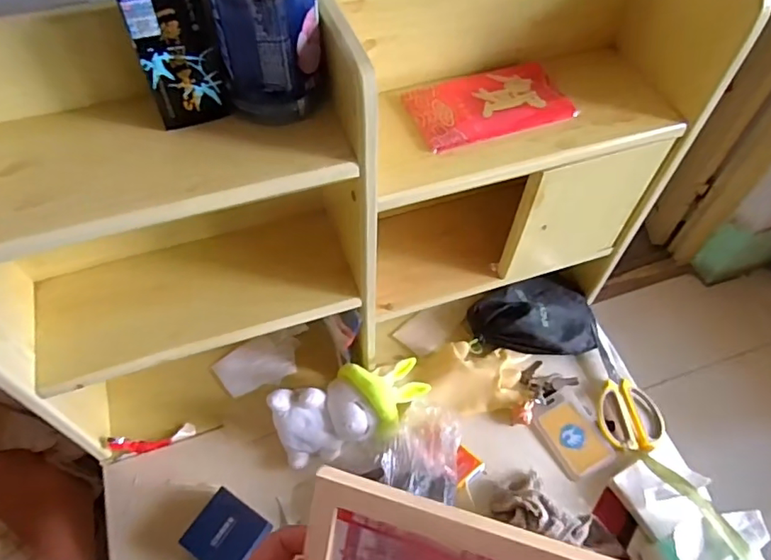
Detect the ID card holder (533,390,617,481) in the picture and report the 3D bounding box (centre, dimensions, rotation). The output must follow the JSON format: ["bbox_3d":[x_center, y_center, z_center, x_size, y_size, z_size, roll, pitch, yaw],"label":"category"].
[{"bbox_3d":[0.256,0.207,0.742,0.069,0.015,0.104,-22,59,-16],"label":"ID card holder"}]

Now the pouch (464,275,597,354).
[{"bbox_3d":[0.224,0.049,0.827,0.186,0.050,0.123,2,55,-1],"label":"pouch"}]

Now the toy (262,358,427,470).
[{"bbox_3d":[-0.039,0.169,0.713,0.203,0.095,0.095,-16,58,-13],"label":"toy"}]

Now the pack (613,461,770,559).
[{"bbox_3d":[0.374,0.317,0.658,0.124,0.071,0.202,-6,56,-7],"label":"pack"}]

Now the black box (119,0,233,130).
[{"bbox_3d":[-0.164,-0.181,0.431,0.056,0.112,0.033,-20,58,-15],"label":"black box"}]

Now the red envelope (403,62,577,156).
[{"bbox_3d":[0.108,-0.183,0.569,0.164,0.009,0.090,-17,58,-13],"label":"red envelope"}]

